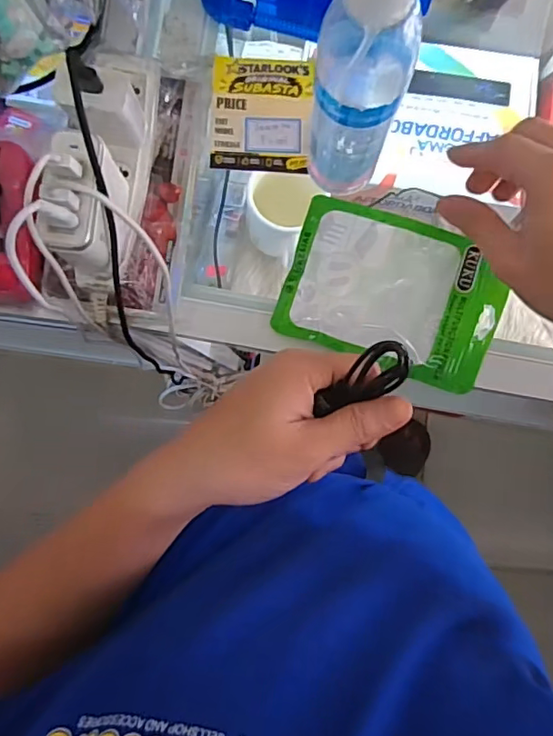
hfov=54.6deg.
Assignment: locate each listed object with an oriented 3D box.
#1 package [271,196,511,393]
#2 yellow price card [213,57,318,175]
[{"bbox_3d":[0.080,-0.052,0.364,0.143,0.008,0.100,20,88,3],"label":"package"},{"bbox_3d":[-0.010,-0.178,0.377,0.069,0.004,0.080,4,87,-1],"label":"yellow price card"}]

